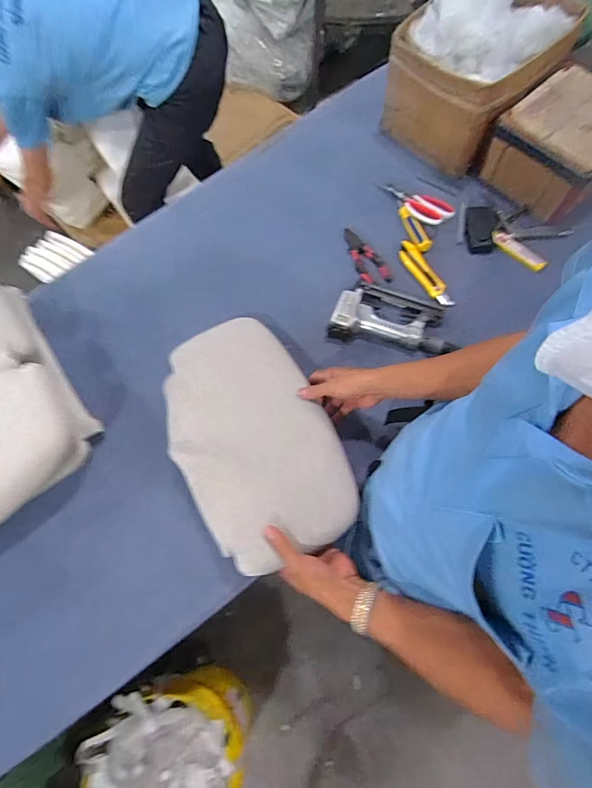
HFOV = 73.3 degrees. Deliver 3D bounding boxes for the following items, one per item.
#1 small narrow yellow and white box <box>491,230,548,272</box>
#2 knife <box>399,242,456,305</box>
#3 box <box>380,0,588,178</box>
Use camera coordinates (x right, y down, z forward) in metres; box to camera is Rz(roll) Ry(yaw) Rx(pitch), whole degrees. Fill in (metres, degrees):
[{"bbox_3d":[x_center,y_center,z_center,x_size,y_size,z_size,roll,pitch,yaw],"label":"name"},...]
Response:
[{"bbox_3d":[0.448,-0.289,0.801,0.120,0.011,0.032,41,77,17],"label":"small narrow yellow and white box"},{"bbox_3d":[0.258,-0.241,0.797,0.043,0.017,0.160,-30,70,-7],"label":"knife"},{"bbox_3d":[0.364,-0.664,0.816,0.299,0.268,0.254,-41,72,-11],"label":"box"}]

